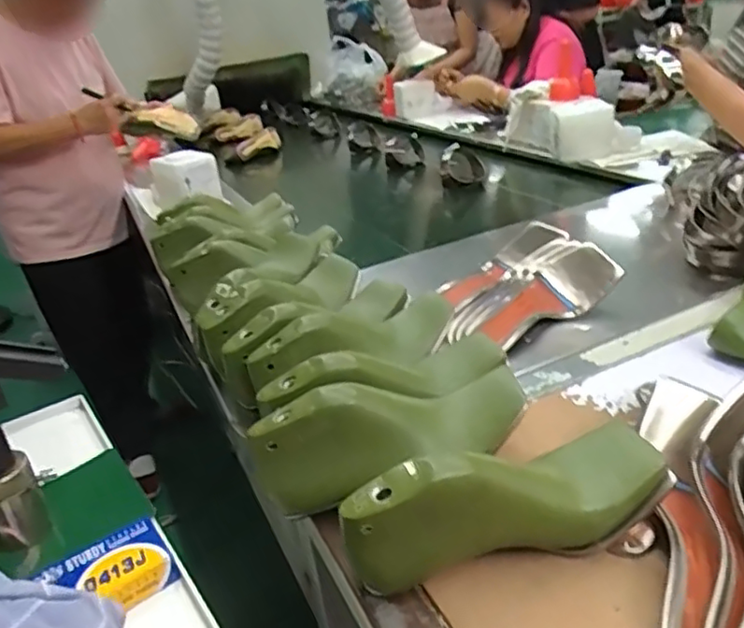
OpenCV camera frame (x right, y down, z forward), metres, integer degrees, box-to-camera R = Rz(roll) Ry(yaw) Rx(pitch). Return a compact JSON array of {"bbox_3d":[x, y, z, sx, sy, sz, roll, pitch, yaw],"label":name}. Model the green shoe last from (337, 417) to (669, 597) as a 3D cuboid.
[{"bbox_3d":[0.093,0.137,0.443,0.226,0.103,0.072,-14,28,-15],"label":"green shoe last"}]

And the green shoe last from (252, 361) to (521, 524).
[{"bbox_3d":[0.020,0.098,0.508,0.227,0.079,0.066,-13,27,-14],"label":"green shoe last"}]

